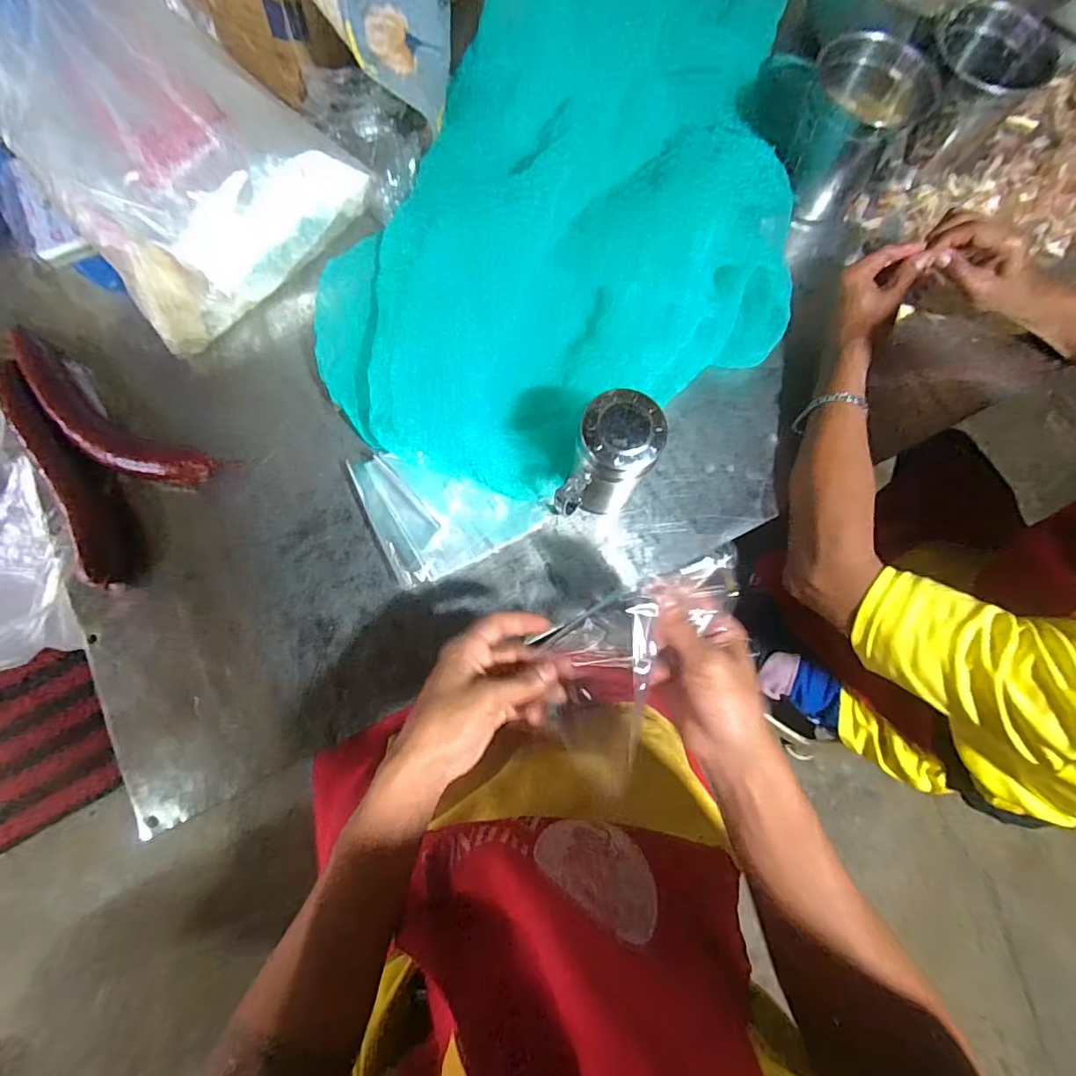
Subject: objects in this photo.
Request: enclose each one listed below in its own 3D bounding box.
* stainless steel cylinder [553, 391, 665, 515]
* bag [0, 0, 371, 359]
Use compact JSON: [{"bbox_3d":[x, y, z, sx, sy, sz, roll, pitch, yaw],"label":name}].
[{"bbox_3d":[0.067,-0.064,0.500,0.081,0.146,0.103,26,78,5],"label":"stainless steel cylinder"},{"bbox_3d":[-0.428,-0.454,0.546,0.370,0.189,0.287,44,80,8],"label":"bag"}]

